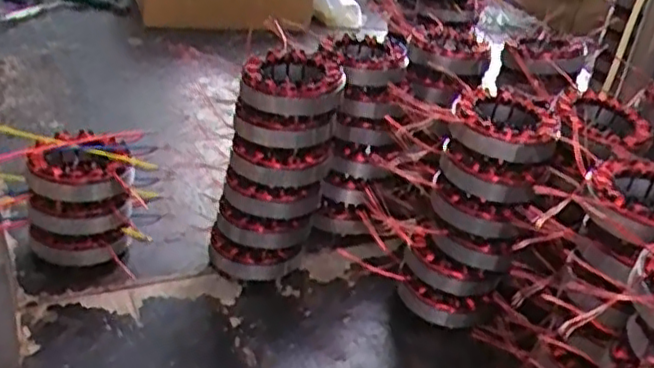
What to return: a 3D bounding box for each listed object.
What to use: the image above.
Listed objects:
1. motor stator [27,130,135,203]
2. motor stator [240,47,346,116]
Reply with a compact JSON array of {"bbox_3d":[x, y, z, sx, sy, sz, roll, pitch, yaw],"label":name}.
[{"bbox_3d":[-0.226,-0.016,0.623,0.089,0.038,0.086,-13,34,-28],"label":"motor stator"},{"bbox_3d":[-0.029,-0.087,0.591,0.088,0.037,0.085,6,29,-3],"label":"motor stator"}]

